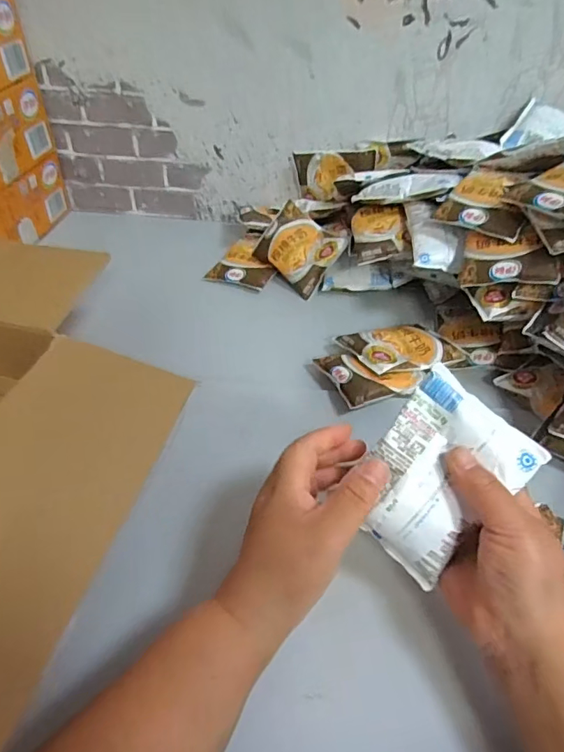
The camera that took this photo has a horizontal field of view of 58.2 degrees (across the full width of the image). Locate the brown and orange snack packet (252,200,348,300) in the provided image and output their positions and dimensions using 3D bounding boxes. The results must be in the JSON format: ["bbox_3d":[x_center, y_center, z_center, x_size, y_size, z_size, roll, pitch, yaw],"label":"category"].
[{"bbox_3d":[0.023,-0.184,0.723,0.095,0.024,0.118,-47,66,4],"label":"brown and orange snack packet"}]

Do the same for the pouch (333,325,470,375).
[{"bbox_3d":[0.142,-0.037,0.597,0.124,0.022,0.088,-16,45,-17],"label":"pouch"}]

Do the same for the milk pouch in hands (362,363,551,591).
[{"bbox_3d":[0.107,0.070,0.352,0.095,0.020,0.121,41,88,8],"label":"milk pouch in hands"}]

